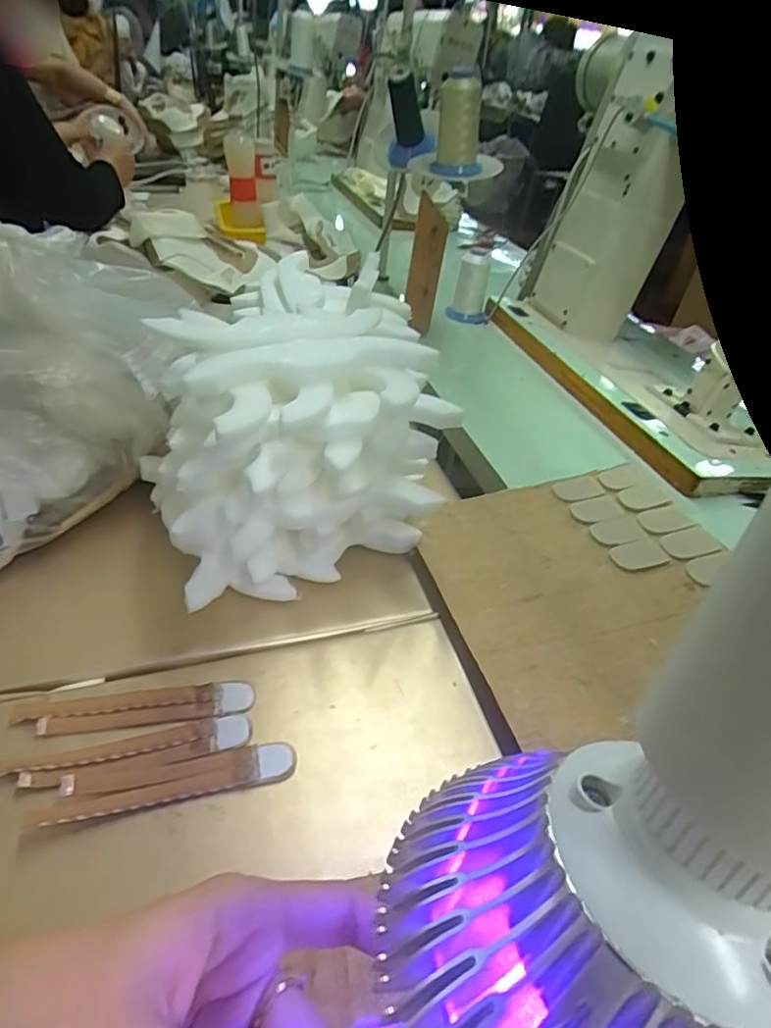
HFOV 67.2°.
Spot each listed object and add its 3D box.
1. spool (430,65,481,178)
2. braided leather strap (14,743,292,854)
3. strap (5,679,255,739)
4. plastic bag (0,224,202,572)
[{"bbox_3d":[0.091,-0.481,0.716,0.053,0.107,0.055,15,40,12],"label":"spool"},{"bbox_3d":[-0.135,0.171,0.363,0.156,0.011,0.027,-7,44,-19],"label":"braided leather strap"},{"bbox_3d":[-0.172,0.135,0.403,0.154,0.009,0.027,-6,40,-12],"label":"strap"},{"bbox_3d":[-0.289,-0.090,0.485,0.102,0.235,0.301,35,46,28],"label":"plastic bag"}]

